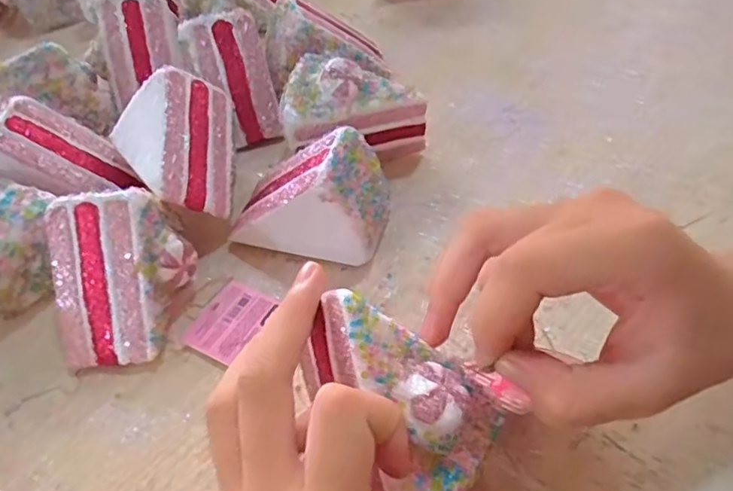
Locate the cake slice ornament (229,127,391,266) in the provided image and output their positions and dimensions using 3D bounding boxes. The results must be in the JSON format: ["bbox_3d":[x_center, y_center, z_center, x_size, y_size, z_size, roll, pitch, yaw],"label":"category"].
[{"bbox_3d":[-0.033,-0.027,0.323,0.086,0.065,0.056,8,53,10],"label":"cake slice ornament"}]

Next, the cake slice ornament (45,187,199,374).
[{"bbox_3d":[-0.125,0.016,0.296,0.065,0.065,0.068,-10,52,-4],"label":"cake slice ornament"}]

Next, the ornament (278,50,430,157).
[{"bbox_3d":[-0.011,-0.089,0.372,0.088,0.063,0.063,-14,52,-8],"label":"ornament"}]

